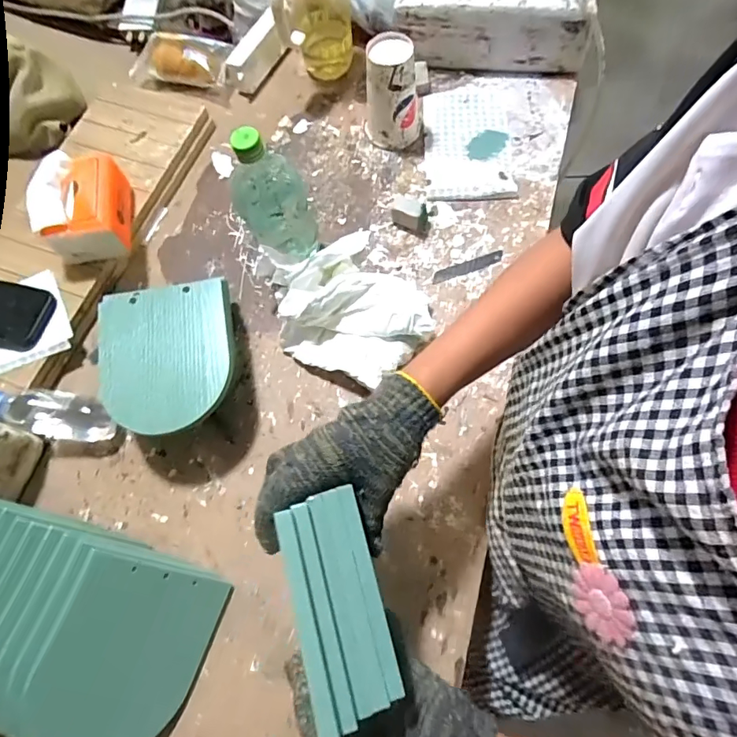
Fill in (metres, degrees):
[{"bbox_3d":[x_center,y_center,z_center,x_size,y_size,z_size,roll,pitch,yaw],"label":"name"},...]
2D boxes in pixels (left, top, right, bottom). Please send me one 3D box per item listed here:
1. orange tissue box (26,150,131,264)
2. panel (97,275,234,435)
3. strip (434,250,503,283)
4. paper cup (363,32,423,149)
[{"bbox_3d":[-0.372,-0.214,0.628,0.098,0.083,0.134,-5,71,-1],"label":"orange tissue box"},{"bbox_3d":[-0.230,-0.018,0.538,0.148,0.011,0.179,-11,71,-3],"label":"panel"},{"bbox_3d":[0.133,-0.137,0.637,0.098,0.004,0.019,-18,67,1],"label":"strip"},{"bbox_3d":[0.035,-0.393,0.678,0.084,0.122,0.074,0,70,4],"label":"paper cup"}]

